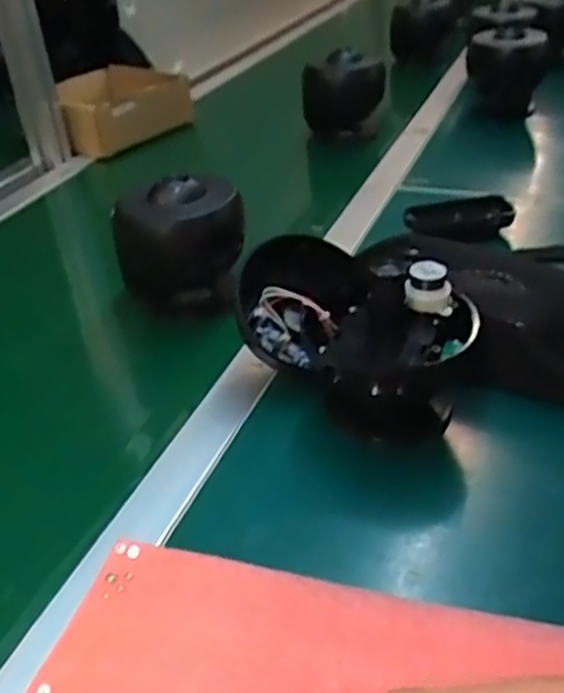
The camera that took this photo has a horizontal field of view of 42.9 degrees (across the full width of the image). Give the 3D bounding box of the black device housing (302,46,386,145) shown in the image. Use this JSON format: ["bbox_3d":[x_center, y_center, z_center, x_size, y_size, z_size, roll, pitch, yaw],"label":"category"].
[{"bbox_3d":[0.091,-0.372,1.065,0.121,0.118,0.078,-1,33,6],"label":"black device housing"}]

